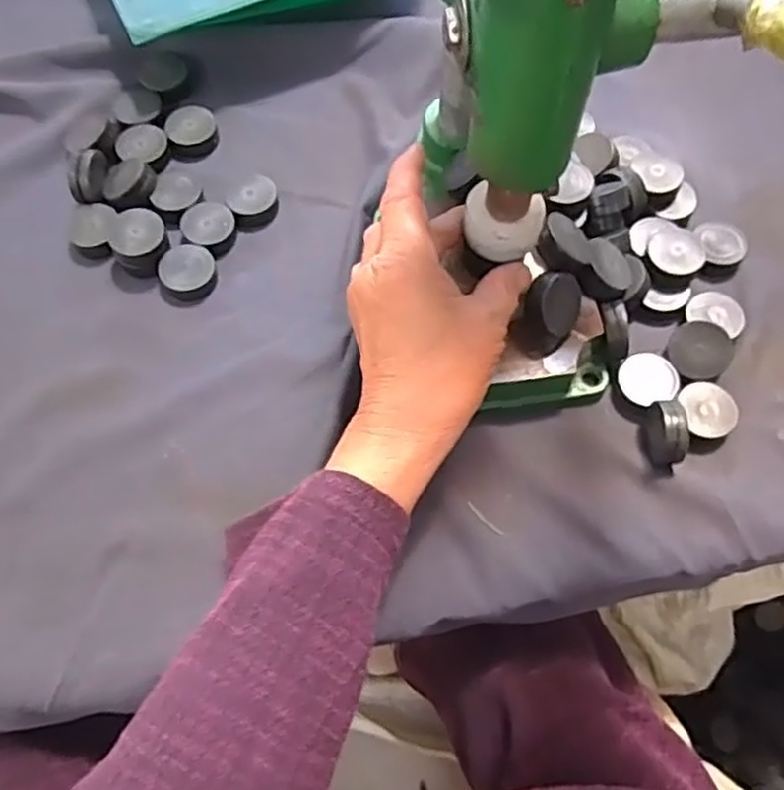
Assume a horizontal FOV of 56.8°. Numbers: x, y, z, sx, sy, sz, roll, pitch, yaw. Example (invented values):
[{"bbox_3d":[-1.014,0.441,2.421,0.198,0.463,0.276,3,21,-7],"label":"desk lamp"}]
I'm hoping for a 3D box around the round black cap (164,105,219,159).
[{"bbox_3d":[-0.132,-0.174,0.479,0.031,0.013,0.035,-13,66,-5],"label":"round black cap"}]

